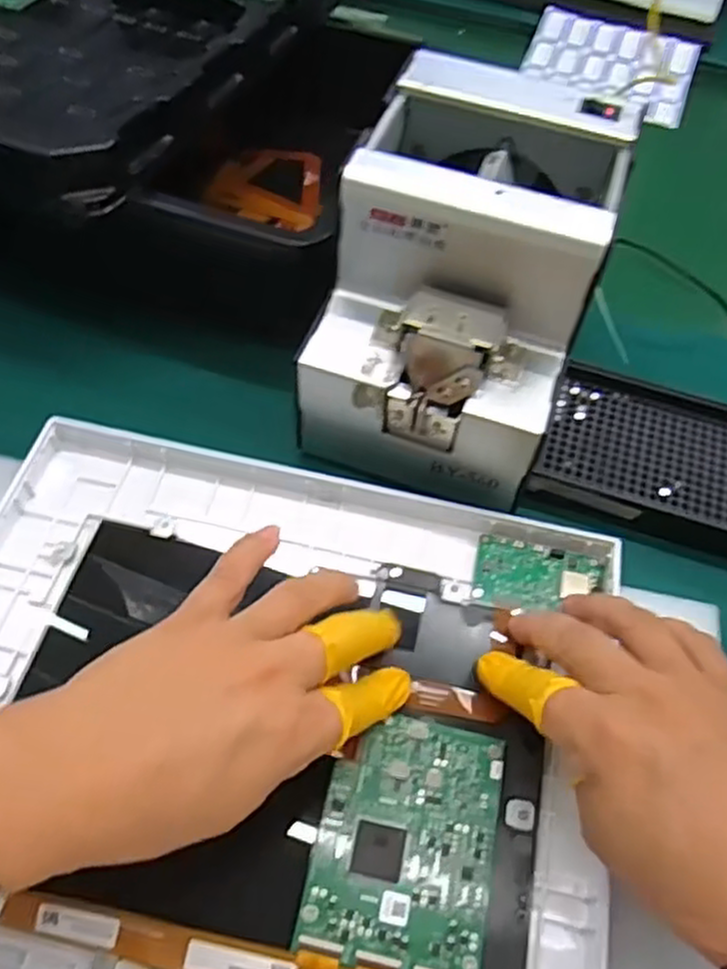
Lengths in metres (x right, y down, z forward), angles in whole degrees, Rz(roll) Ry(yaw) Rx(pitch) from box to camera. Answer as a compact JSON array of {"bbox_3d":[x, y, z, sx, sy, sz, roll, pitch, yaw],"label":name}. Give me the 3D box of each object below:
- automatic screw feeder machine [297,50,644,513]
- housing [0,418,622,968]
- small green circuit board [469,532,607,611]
[{"bbox_3d":[0.055,-0.106,0.397,0.128,0.136,0.177,18,58,8],"label":"automatic screw feeder machine"},{"bbox_3d":[-0.046,0.103,0.328,0.303,0.019,0.257,12,57,4],"label":"housing"},{"bbox_3d":[0.088,0.046,0.374,0.063,0.005,0.037,9,57,2],"label":"small green circuit board"}]

